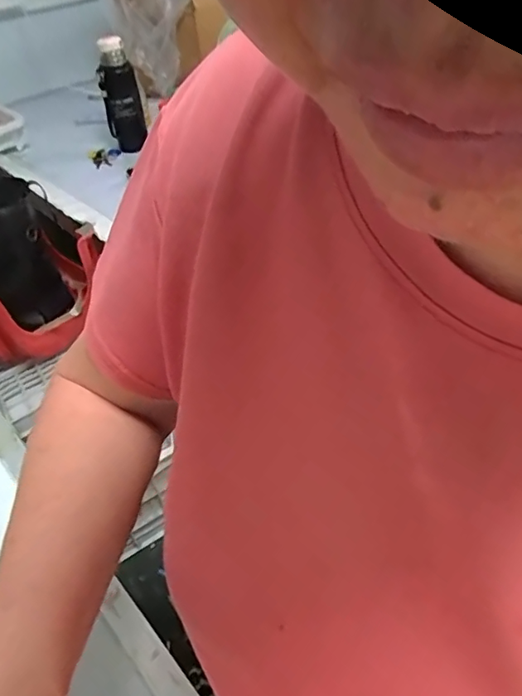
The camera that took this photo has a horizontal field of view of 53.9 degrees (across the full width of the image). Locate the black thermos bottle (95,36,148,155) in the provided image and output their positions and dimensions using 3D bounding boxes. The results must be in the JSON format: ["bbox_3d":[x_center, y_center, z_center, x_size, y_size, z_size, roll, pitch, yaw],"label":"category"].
[{"bbox_3d":[-0.299,-0.537,1.090,0.072,0.205,0.080,-10,41,-2],"label":"black thermos bottle"}]

